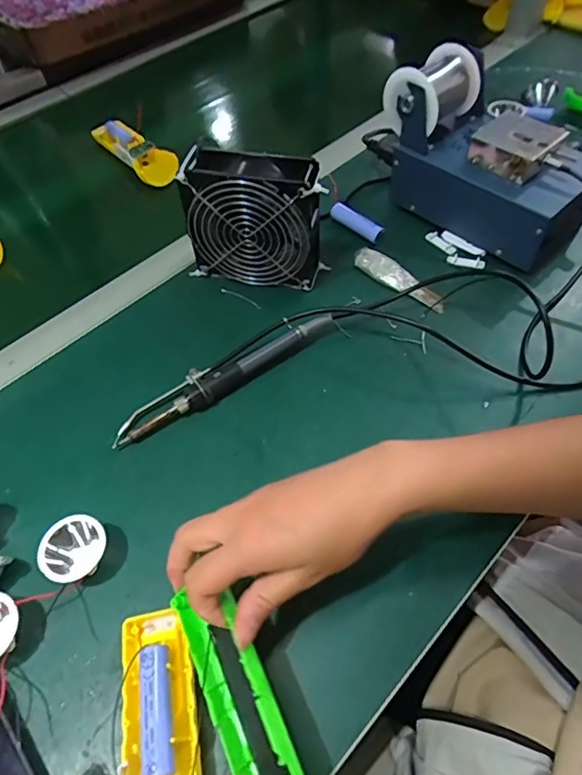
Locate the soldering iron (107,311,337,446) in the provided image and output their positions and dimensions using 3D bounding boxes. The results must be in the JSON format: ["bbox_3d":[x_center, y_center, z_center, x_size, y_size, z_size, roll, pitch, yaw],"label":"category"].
[{"bbox_3d":[-0.056,-0.012,0.458,0.209,0.034,0.032,-28,58,-16],"label":"soldering iron"}]

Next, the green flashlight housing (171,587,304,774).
[{"bbox_3d":[-0.019,0.189,0.287,0.028,0.051,0.150,3,41,-42],"label":"green flashlight housing"}]

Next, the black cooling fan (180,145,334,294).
[{"bbox_3d":[-0.032,-0.160,0.495,0.129,0.118,0.058,10,56,10],"label":"black cooling fan"}]

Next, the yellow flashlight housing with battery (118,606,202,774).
[{"bbox_3d":[-0.073,0.211,0.292,0.044,0.039,0.159,-9,55,-3],"label":"yellow flashlight housing with battery"}]

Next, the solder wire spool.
[{"bbox_3d":[0.145,-0.308,0.533,0.073,0.060,0.071,-36,62,-22],"label":"solder wire spool"}]

